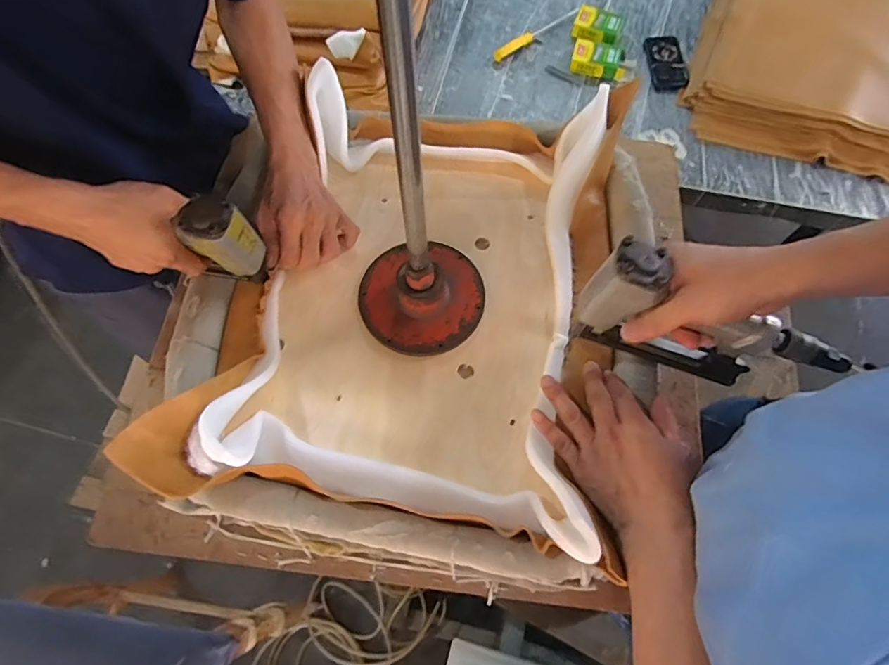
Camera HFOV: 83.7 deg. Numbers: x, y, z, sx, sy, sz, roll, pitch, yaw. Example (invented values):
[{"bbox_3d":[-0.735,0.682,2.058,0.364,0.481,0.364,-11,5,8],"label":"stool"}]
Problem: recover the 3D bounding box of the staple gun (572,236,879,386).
[{"bbox_3d":[0.251,0.001,0.484,0.258,0.119,0.051,22,68,-8],"label":"staple gun"}]

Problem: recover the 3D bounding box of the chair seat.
[{"bbox_3d":[-0.028,-0.048,0.552,0.432,0.094,0.511,8,67,4],"label":"chair seat"}]

